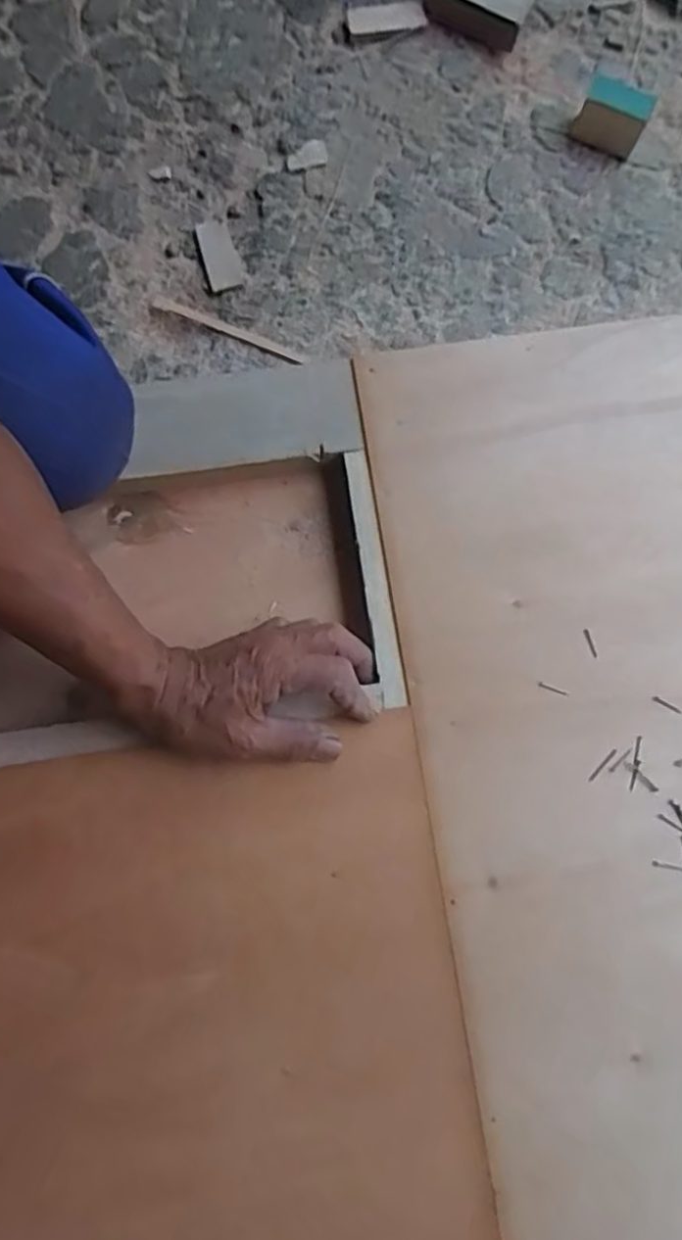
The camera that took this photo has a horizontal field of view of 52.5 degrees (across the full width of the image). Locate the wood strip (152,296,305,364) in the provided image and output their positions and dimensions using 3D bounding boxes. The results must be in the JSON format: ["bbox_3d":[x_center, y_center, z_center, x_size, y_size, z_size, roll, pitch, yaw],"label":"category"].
[{"bbox_3d":[-0.102,-0.259,0.618,0.150,0.008,0.011,25,80,4],"label":"wood strip"}]

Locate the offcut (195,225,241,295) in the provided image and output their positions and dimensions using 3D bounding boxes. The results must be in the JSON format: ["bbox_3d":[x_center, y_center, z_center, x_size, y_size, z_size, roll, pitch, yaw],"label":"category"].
[{"bbox_3d":[-0.111,-0.330,0.630,0.029,0.009,0.078,-16,79,-4],"label":"offcut"}]

